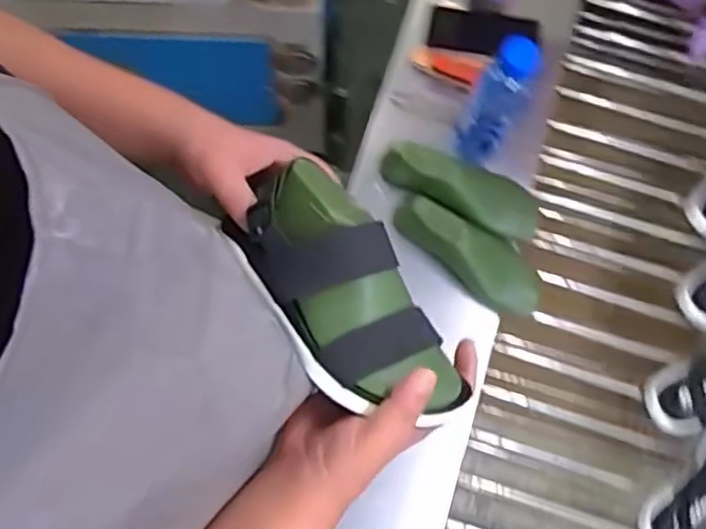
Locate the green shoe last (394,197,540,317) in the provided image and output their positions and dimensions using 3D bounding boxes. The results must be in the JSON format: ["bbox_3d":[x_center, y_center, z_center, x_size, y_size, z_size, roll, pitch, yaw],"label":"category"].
[{"bbox_3d":[0.147,-0.010,0.829,0.197,0.073,0.082,34,74,-17],"label":"green shoe last"}]

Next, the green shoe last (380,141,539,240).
[{"bbox_3d":[0.140,-0.097,0.856,0.209,0.071,0.085,21,73,-11],"label":"green shoe last"}]

